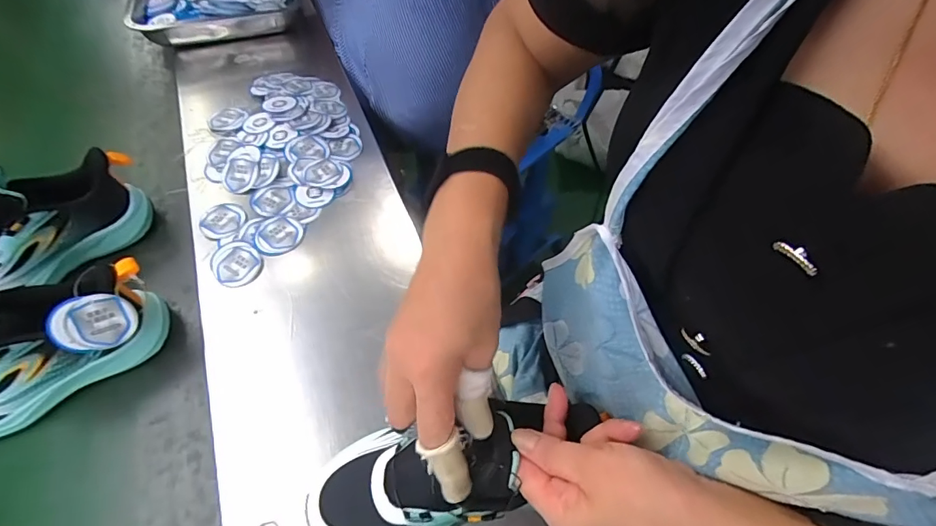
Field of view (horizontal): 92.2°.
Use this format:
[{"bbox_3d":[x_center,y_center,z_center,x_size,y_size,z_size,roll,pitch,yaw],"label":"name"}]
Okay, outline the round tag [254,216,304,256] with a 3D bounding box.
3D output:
[{"bbox_3d":[-0.213,-0.033,0.507,0.051,0.005,0.051,1,56,-2],"label":"round tag"}]

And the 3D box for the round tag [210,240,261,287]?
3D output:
[{"bbox_3d":[-0.253,-0.001,0.488,0.049,0.006,0.056,-29,62,-20],"label":"round tag"}]

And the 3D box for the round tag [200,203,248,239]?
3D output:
[{"bbox_3d":[-0.283,-0.051,0.518,0.049,0.007,0.053,1,56,-2],"label":"round tag"}]

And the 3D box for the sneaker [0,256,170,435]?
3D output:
[{"bbox_3d":[-0.391,0.069,0.388,0.219,0.135,0.081,-29,61,-20],"label":"sneaker"}]

